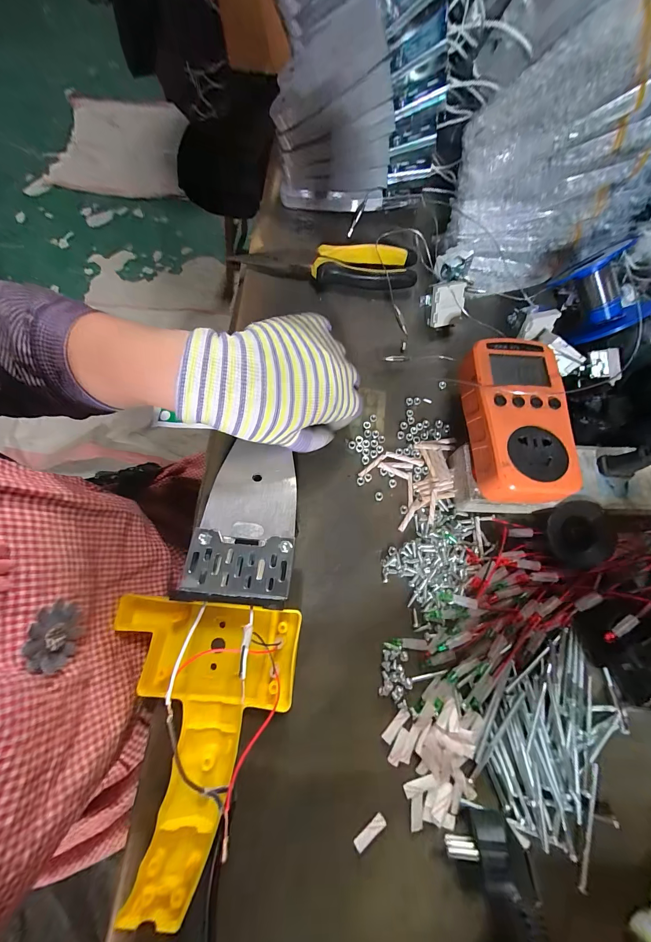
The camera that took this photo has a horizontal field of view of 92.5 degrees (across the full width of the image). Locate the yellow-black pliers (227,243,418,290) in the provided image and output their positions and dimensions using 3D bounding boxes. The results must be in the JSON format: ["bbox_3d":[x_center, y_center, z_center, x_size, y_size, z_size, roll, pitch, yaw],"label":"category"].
[{"bbox_3d":[0.000,-0.219,0.331,0.187,0.024,0.041,2,75,2],"label":"yellow-black pliers"}]

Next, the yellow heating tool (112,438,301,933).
[{"bbox_3d":[-0.080,0.109,0.220,0.117,0.041,0.267,7,74,3],"label":"yellow heating tool"}]

